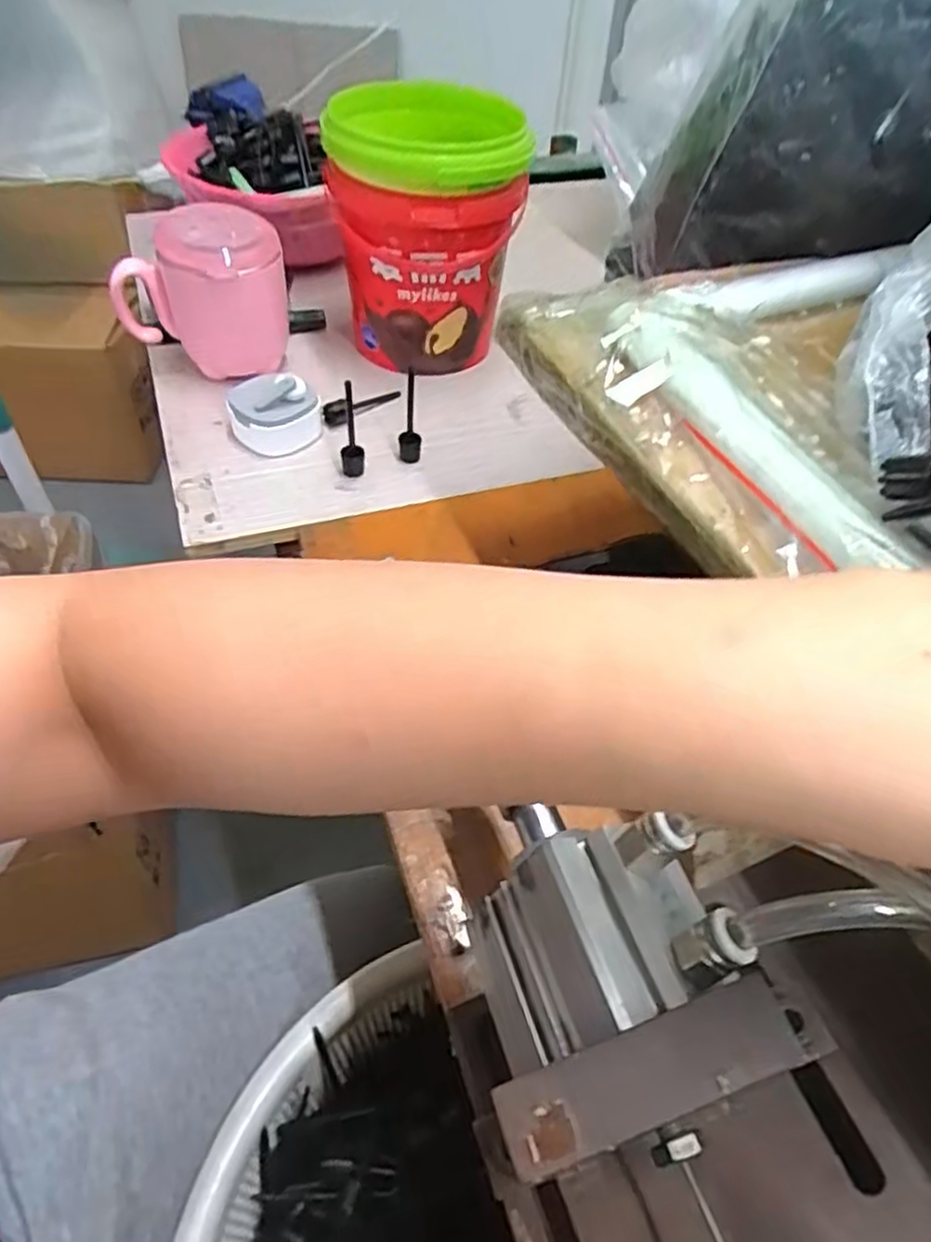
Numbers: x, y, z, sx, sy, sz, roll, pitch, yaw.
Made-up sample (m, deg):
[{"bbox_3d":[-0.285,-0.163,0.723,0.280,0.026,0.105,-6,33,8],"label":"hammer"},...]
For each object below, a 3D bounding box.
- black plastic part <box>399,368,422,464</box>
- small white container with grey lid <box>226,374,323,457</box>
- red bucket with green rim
[{"bbox_3d":[-0.035,-0.124,0.461,0.014,0.065,0.013,-3,50,-6],"label":"black plastic part"},{"bbox_3d":[-0.124,-0.138,0.474,0.057,0.043,0.053,-11,51,-13],"label":"small white container with grey lid"},{"bbox_3d":[-0.031,-0.279,0.530,0.119,0.157,0.146,-3,50,-6],"label":"red bucket with green rim"}]

